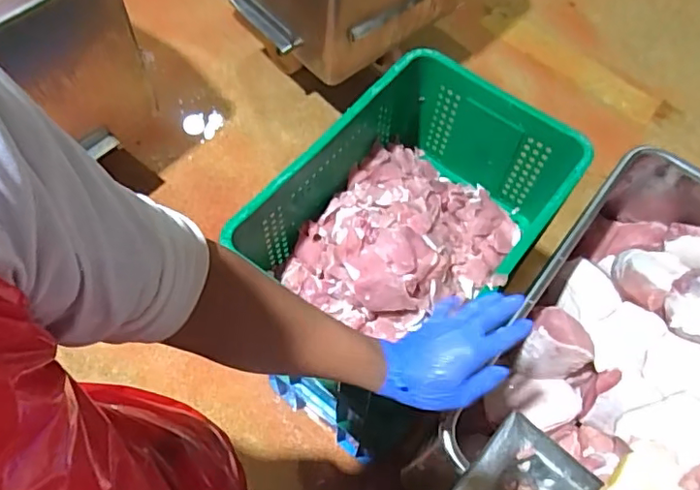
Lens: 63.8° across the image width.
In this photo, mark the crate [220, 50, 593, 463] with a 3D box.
[{"bbox_3d":[0.094,-0.024,0.957,0.369,0.266,0.518,34,66,15],"label":"crate"}]

